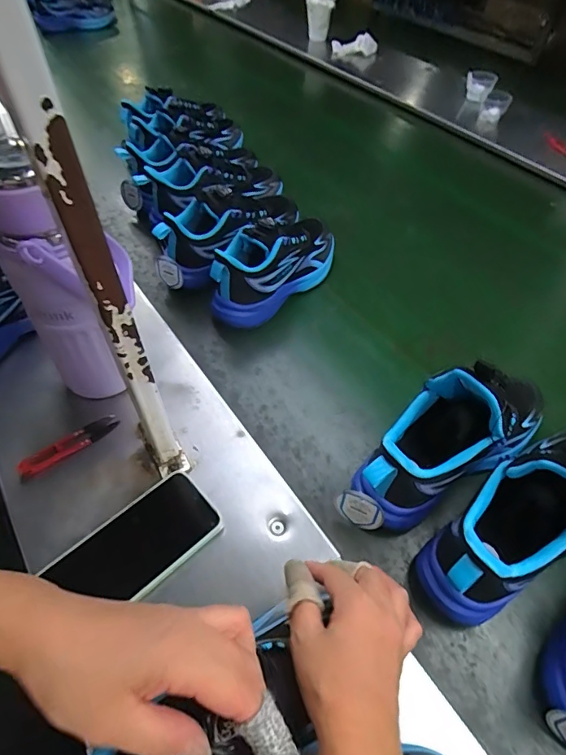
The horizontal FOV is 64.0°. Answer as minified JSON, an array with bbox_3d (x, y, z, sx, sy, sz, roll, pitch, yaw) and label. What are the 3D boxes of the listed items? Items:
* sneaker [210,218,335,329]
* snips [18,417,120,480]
[{"bbox_3d":[-0.007,-0.161,0.634,0.077,0.119,0.233,33,56,27],"label":"sneaker"},{"bbox_3d":[-0.222,0.069,0.470,0.102,0.009,0.026,-32,55,-26],"label":"snips"}]

